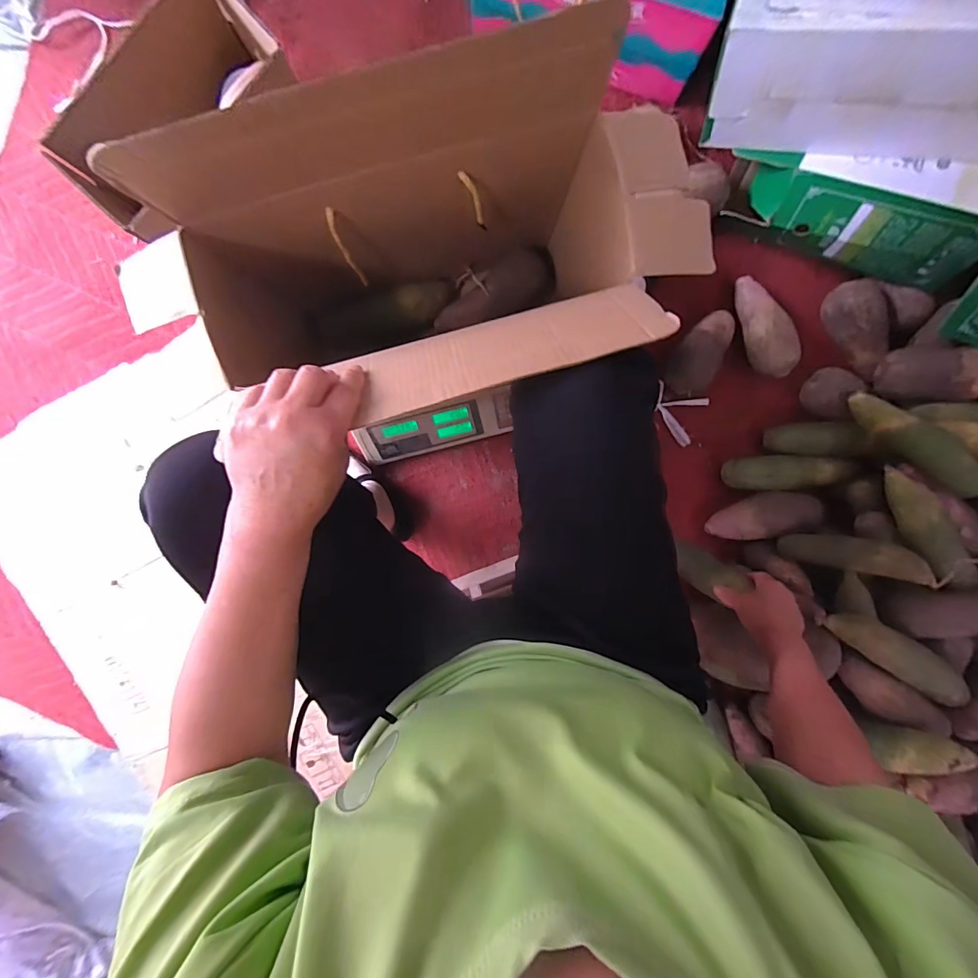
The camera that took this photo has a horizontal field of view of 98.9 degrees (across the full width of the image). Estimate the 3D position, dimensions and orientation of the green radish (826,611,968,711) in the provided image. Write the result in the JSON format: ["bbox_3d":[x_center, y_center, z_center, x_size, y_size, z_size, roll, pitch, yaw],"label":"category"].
[{"bbox_3d":[0.574,0.236,0.582,0.194,0.047,0.054,34,95,-3],"label":"green radish"}]

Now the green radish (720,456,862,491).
[{"bbox_3d":[0.502,-0.028,0.698,0.195,0.056,0.055,-1,96,1],"label":"green radish"}]

